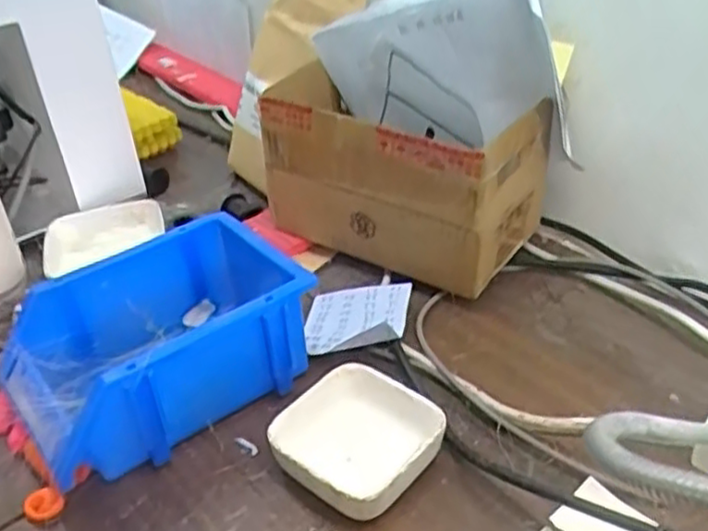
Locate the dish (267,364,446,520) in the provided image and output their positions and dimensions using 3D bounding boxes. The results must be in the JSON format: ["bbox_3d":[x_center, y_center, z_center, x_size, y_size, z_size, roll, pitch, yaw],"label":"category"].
[{"bbox_3d":[0.002,0.105,0.429,0.087,0.031,0.083,20,42,31],"label":"dish"}]

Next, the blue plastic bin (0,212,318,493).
[{"bbox_3d":[-0.130,0.053,0.472,0.173,0.087,0.129,-28,41,-30],"label":"blue plastic bin"}]

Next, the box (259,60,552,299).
[{"bbox_3d":[0.034,-0.065,0.578,0.208,0.134,0.112,15,40,26],"label":"box"}]

